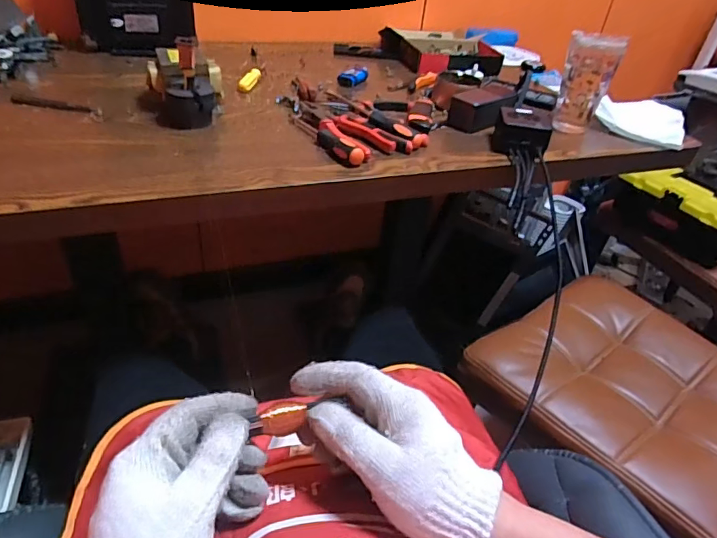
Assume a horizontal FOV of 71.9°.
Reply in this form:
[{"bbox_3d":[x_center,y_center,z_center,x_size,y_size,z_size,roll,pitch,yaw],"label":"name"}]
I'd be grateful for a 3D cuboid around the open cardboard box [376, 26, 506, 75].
[{"bbox_3d":[0.185,-0.497,1.109,0.219,0.042,0.270,-5,39,-16],"label":"open cardboard box"}]

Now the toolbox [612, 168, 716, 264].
[{"bbox_3d":[0.747,-0.131,1.157,0.128,0.149,0.298,-17,43,-29],"label":"toolbox"}]

